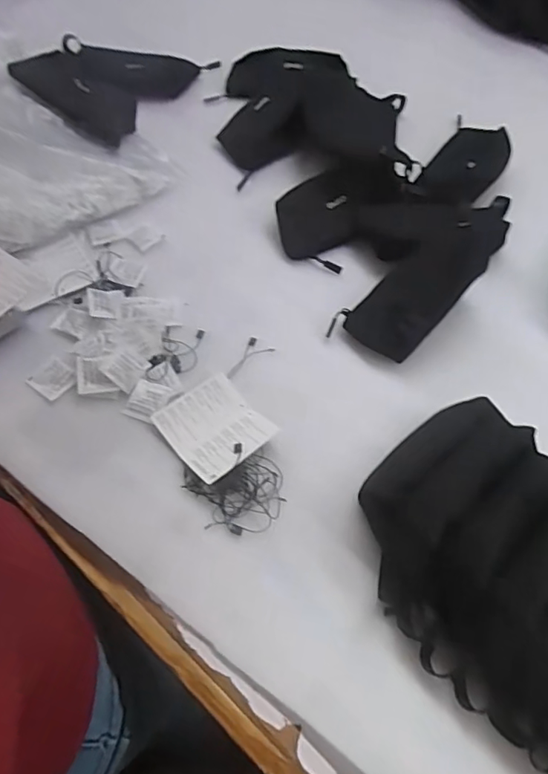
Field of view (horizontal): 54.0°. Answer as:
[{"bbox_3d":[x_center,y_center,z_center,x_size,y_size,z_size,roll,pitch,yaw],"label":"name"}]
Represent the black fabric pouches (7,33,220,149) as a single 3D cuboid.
[{"bbox_3d":[-0.248,-0.434,0.757,0.213,0.054,0.245,22,59,9],"label":"black fabric pouches"}]

